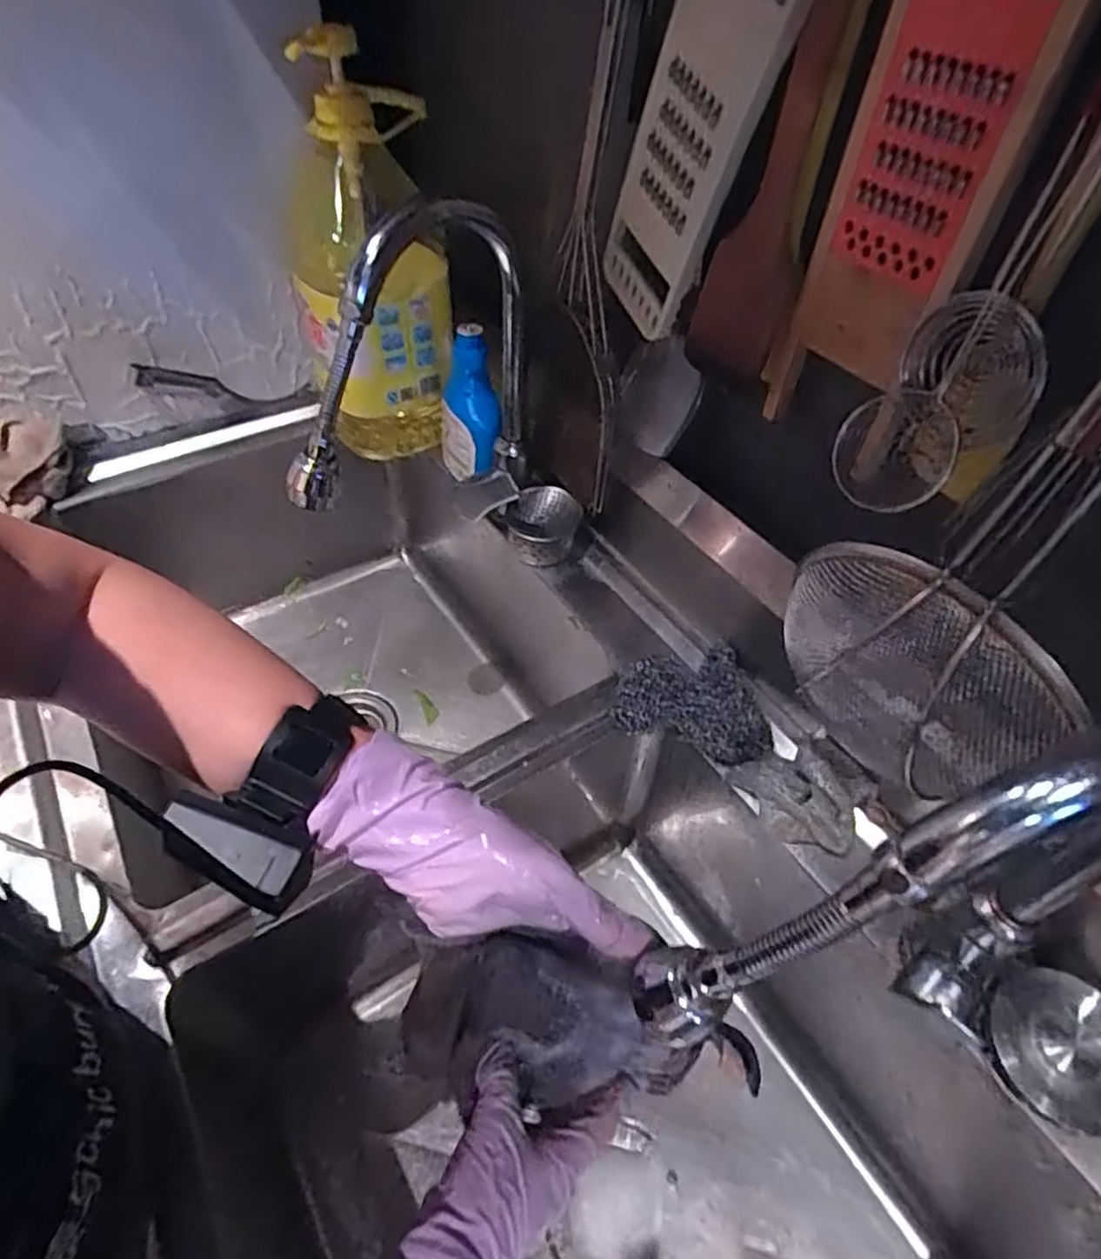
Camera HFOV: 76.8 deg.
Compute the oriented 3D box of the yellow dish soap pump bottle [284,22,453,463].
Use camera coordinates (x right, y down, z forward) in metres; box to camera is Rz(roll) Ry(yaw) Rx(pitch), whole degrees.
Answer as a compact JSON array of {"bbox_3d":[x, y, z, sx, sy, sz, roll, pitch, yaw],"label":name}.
[{"bbox_3d":[-0.181,-0.363,0.705,0.146,0.364,0.134,-7,49,-9],"label":"yellow dish soap pump bottle"}]

